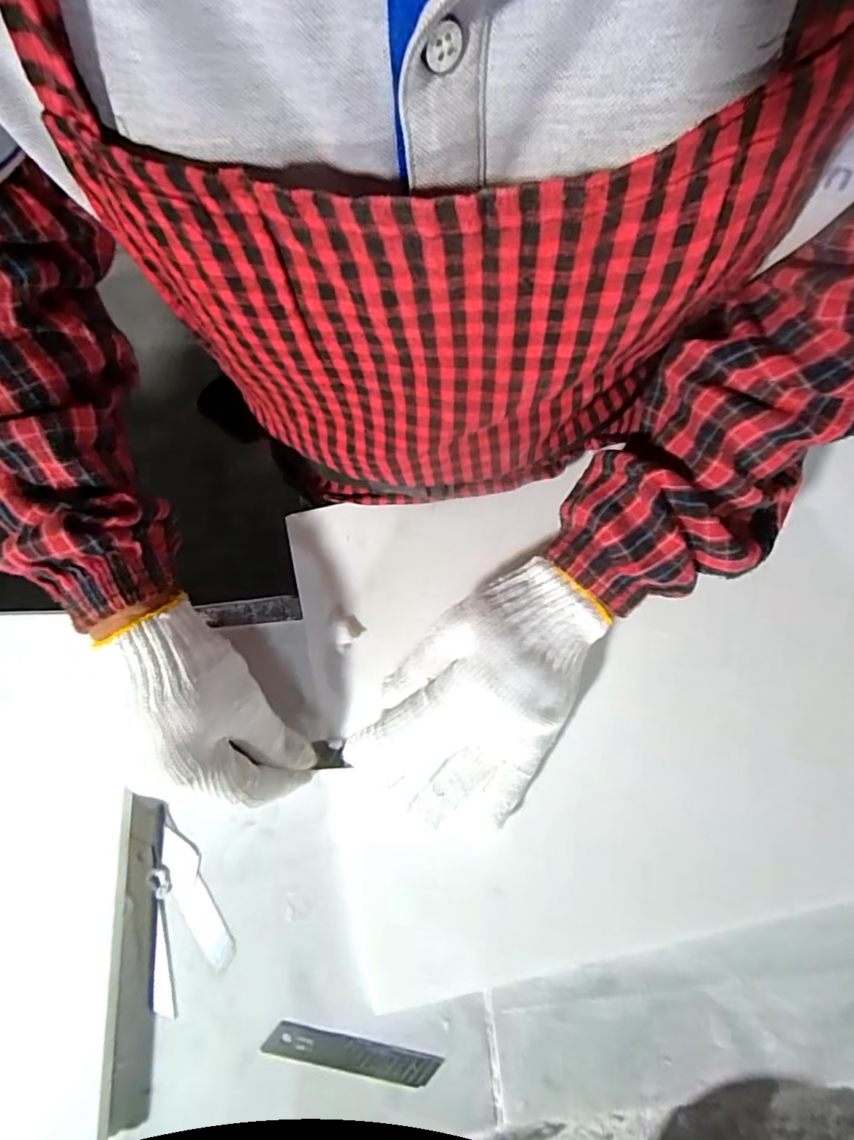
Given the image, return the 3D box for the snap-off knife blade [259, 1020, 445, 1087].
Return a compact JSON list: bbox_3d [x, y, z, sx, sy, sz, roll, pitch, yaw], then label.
[{"bbox_3d":[-0.044,0.282,0.317,0.099,0.004,0.018,11,80,1],"label":"snap-off knife blade"}]

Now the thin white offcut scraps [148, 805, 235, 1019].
[{"bbox_3d":[-0.147,0.208,0.337,0.049,0.004,0.113,-7,80,-2],"label":"thin white offcut scraps"}]

